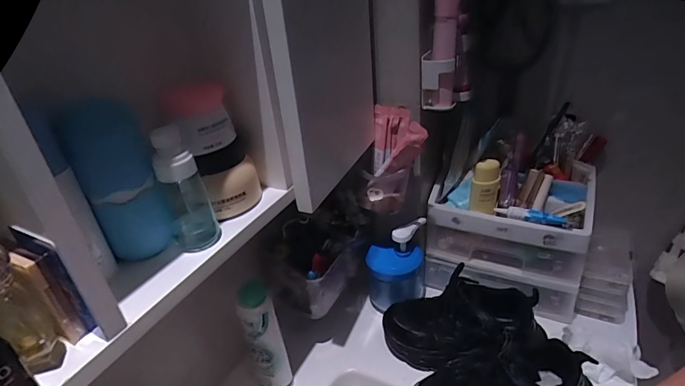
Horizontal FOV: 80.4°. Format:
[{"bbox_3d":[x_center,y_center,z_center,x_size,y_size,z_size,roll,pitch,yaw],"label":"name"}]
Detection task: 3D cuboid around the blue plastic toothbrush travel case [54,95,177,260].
[{"bbox_3d":[-0.185,-0.009,0.341,0.058,0.125,0.047,-22,34,-26],"label":"blue plastic toothbrush travel case"}]

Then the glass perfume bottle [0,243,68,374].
[{"bbox_3d":[-0.201,0.071,0.248,0.024,0.095,0.031,18,38,36],"label":"glass perfume bottle"}]

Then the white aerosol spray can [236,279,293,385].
[{"bbox_3d":[-0.101,0.195,0.529,0.042,0.178,0.033,-20,32,-22],"label":"white aerosol spray can"}]

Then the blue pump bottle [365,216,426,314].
[{"bbox_3d":[0.086,0.116,0.643,0.091,0.134,0.075,-2,30,8],"label":"blue pump bottle"}]

